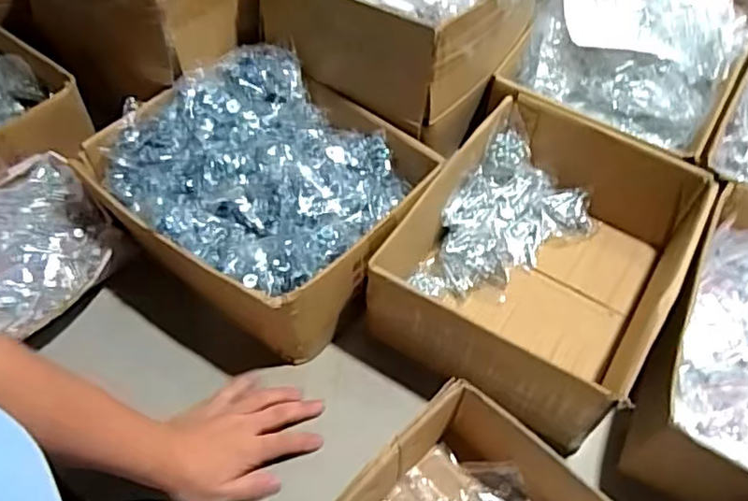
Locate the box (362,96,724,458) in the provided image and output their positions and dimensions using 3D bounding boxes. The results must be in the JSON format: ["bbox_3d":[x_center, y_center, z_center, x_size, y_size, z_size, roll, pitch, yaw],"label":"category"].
[{"bbox_3d":[0.181,0.008,0.692,0.256,0.123,0.328,30,57,19],"label":"box"}]

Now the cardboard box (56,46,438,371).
[{"bbox_3d":[-0.128,-0.074,0.713,0.325,0.135,0.269,30,58,19],"label":"cardboard box"}]

